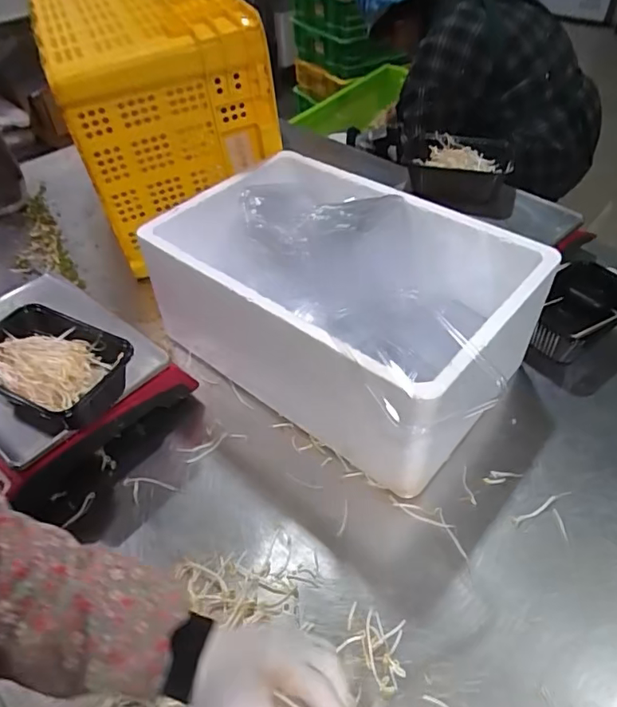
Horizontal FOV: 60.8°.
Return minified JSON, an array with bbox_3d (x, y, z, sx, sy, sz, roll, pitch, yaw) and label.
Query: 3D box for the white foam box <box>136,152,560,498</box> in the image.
[{"bbox_3d":[0.046,-0.068,0.754,0.476,0.222,0.310,30,54,28],"label":"white foam box"}]

